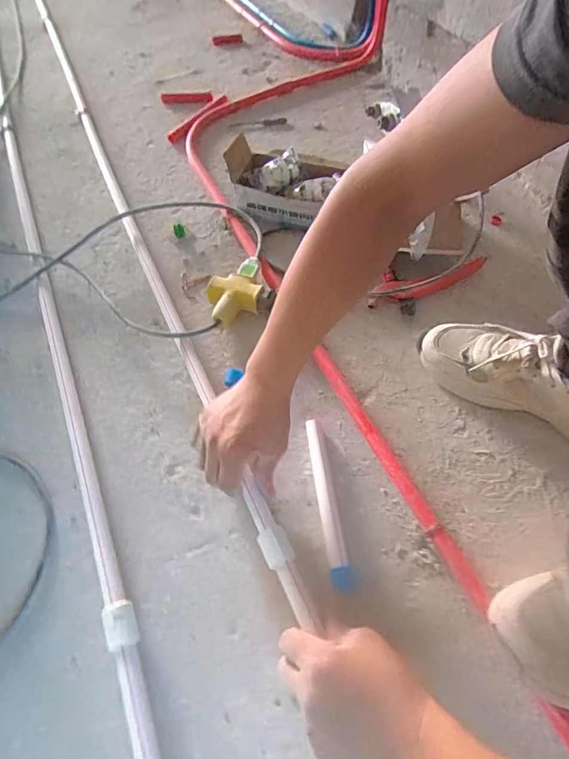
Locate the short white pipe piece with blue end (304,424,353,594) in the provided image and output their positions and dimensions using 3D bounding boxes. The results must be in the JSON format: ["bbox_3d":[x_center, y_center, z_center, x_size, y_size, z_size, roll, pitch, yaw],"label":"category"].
[{"bbox_3d":[0.050,0.137,0.489,0.023,0.022,0.190,-6,57,-3],"label":"short white pipe piece with blue end"}]

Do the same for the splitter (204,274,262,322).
[{"bbox_3d":[-0.077,-0.125,0.645,0.076,0.049,0.080,-1,57,1],"label":"splitter"}]

